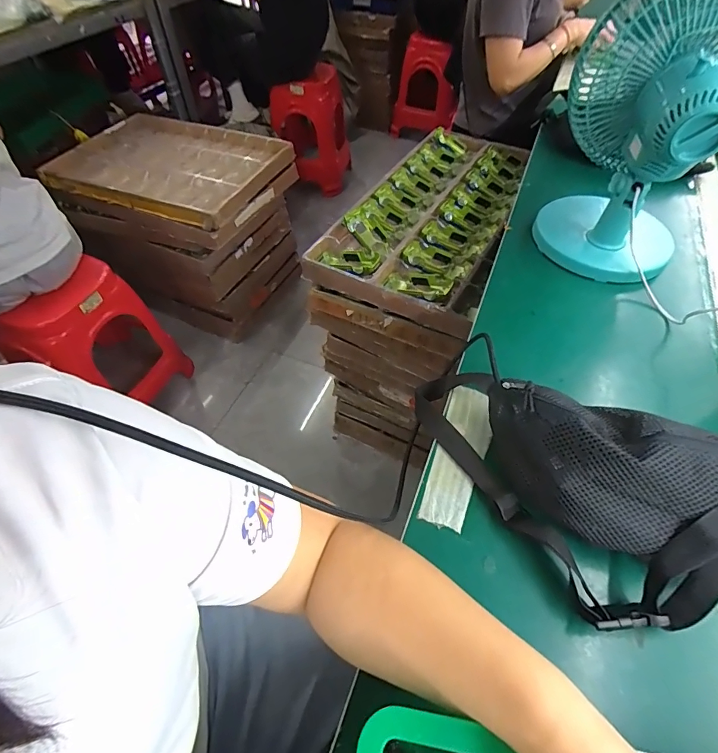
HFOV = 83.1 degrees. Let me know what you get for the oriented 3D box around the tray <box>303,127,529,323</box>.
[{"bbox_3d":[0.178,-0.367,0.891,0.332,0.054,0.601,24,57,16],"label":"tray"}]

